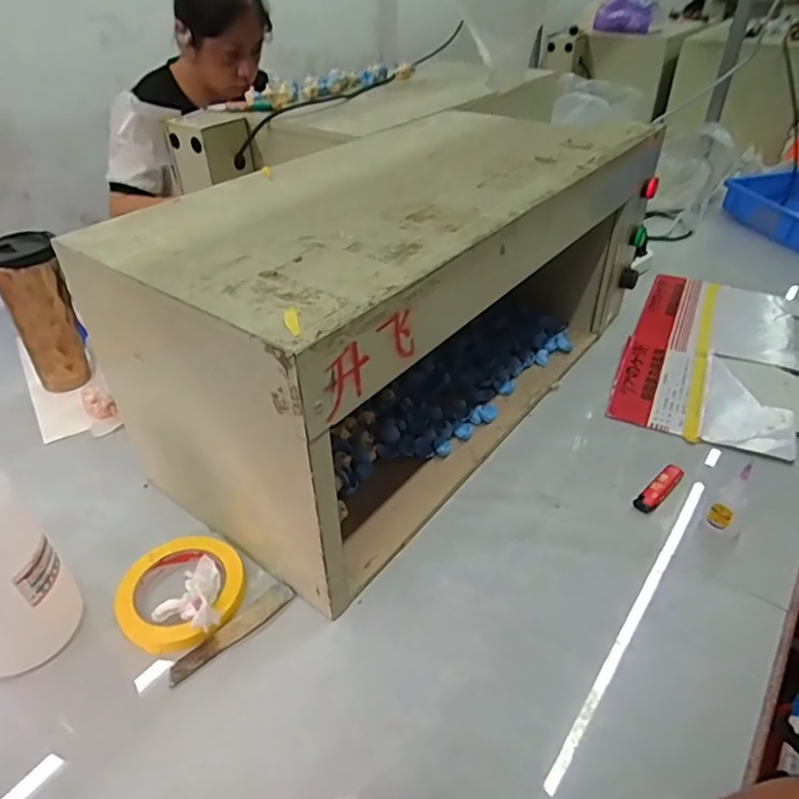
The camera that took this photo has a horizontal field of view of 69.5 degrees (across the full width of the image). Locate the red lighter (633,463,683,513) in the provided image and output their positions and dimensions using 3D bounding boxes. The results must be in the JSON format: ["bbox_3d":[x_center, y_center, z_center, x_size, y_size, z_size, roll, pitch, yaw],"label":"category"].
[{"bbox_3d":[0.281,0.094,0.618,0.080,0.009,0.020,-30,47,-32],"label":"red lighter"}]

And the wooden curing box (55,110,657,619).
[{"bbox_3d":[0.017,-0.117,0.669,0.281,0.284,0.604,26,45,29],"label":"wooden curing box"}]

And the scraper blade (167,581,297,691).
[{"bbox_3d":[-0.145,0.201,0.500,0.116,0.004,0.022,-31,58,-29],"label":"scraper blade"}]

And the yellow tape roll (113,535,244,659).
[{"bbox_3d":[-0.198,0.174,0.523,0.110,0.014,0.109,-11,39,-13],"label":"yellow tape roll"}]

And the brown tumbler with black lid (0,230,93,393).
[{"bbox_3d":[-0.453,-0.106,0.742,0.078,0.193,0.068,-25,44,-28],"label":"brown tumbler with black lid"}]

